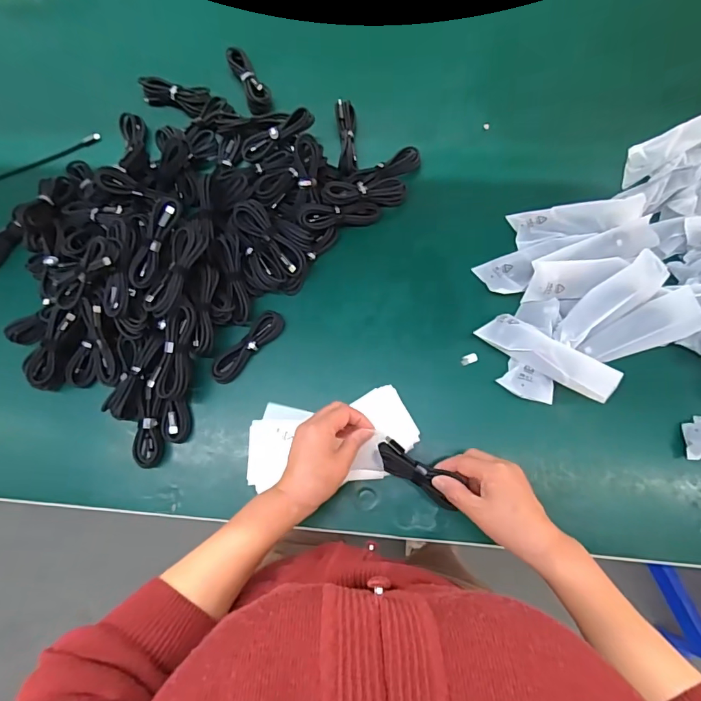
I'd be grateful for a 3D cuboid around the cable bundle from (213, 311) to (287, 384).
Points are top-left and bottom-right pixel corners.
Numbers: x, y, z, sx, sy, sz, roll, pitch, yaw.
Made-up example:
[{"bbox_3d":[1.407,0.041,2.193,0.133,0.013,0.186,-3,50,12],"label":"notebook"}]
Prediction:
[{"bbox_3d":[-0.131,-0.006,0.557,0.033,0.018,0.111,42,83,12],"label":"cable bundle"}]

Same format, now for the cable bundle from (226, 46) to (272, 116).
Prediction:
[{"bbox_3d":[-0.149,-0.402,0.652,0.035,0.022,0.118,-24,76,-2],"label":"cable bundle"}]

